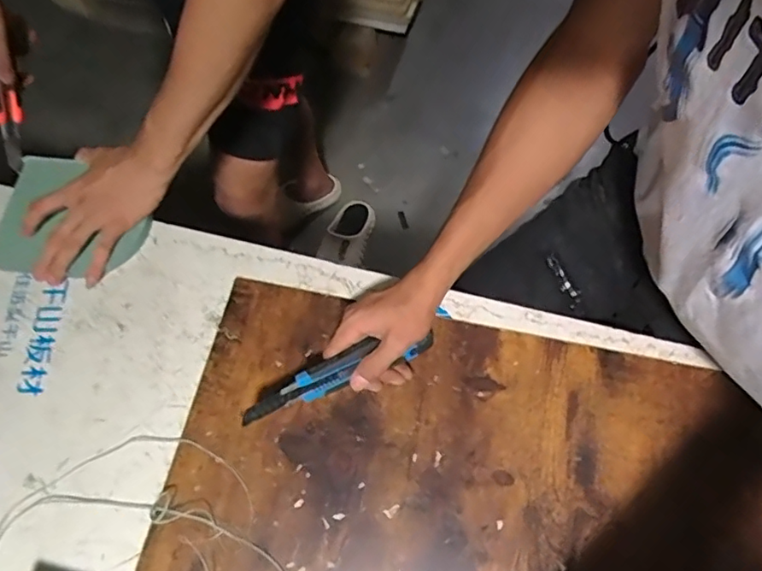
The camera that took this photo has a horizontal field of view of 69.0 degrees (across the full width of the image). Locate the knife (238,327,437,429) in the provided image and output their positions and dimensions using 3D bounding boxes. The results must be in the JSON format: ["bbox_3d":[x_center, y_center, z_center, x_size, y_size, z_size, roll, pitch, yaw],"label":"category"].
[{"bbox_3d":[-0.035,0.081,0.533,0.203,0.036,0.022,-21,66,-21],"label":"knife"}]

